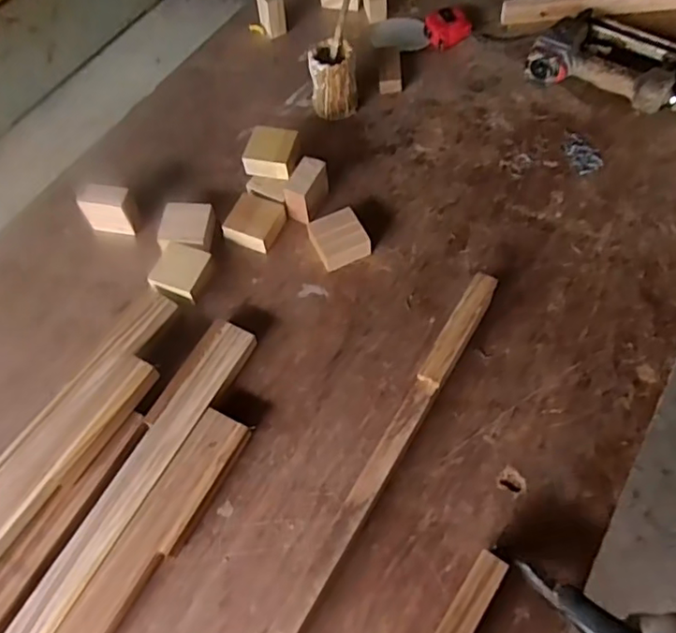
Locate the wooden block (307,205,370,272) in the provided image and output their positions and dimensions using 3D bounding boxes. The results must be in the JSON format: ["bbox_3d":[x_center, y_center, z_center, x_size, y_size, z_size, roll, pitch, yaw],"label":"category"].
[{"bbox_3d":[0.001,-0.100,0.758,0.064,0.029,0.070,-24,63,-10],"label":"wooden block"}]

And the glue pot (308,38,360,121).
[{"bbox_3d":[-0.005,-0.342,0.857,0.067,0.098,0.062,-1,62,2],"label":"glue pot"}]

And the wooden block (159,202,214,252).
[{"bbox_3d":[-0.201,-0.115,0.781,0.068,0.034,0.074,0,62,3],"label":"wooden block"}]

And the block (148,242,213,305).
[{"bbox_3d":[-0.196,-0.053,0.735,0.063,0.029,0.062,15,64,11],"label":"block"}]

